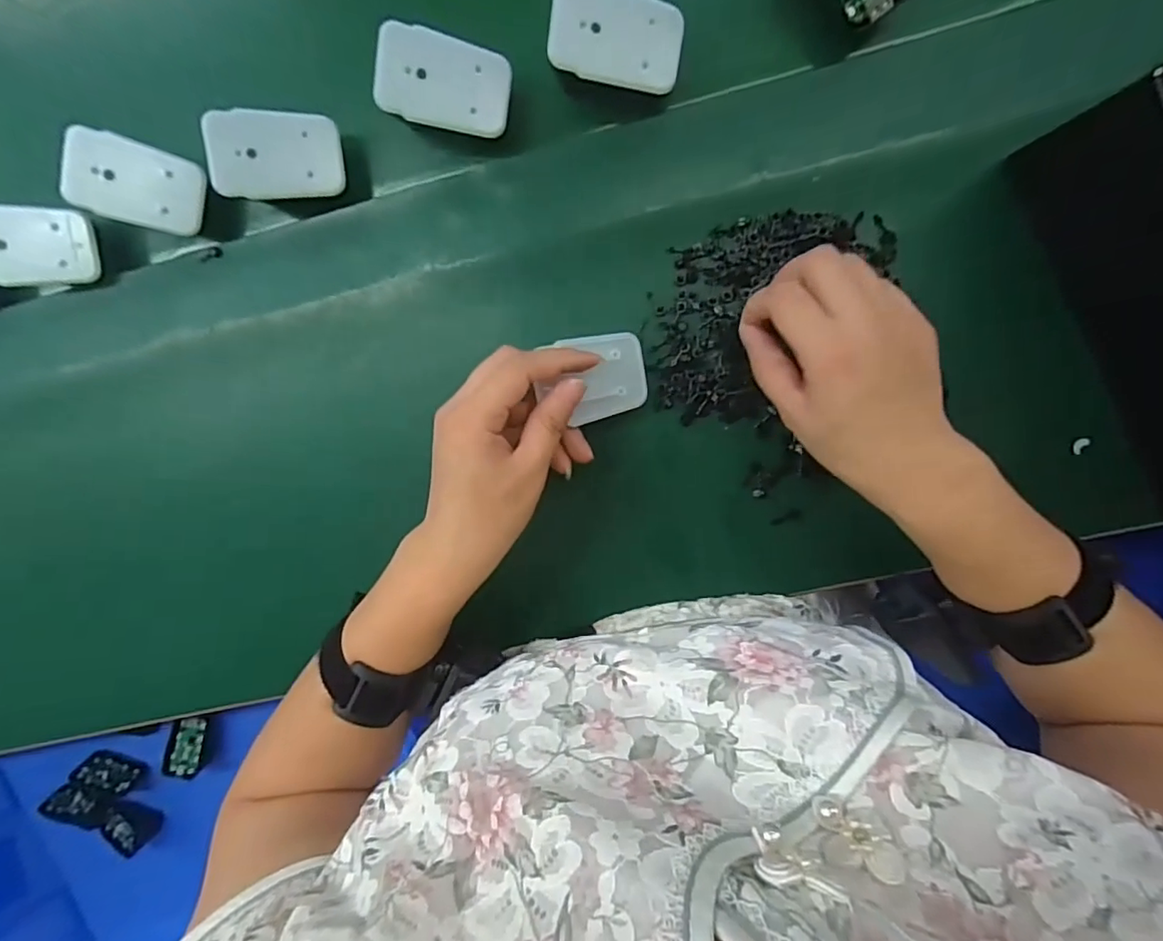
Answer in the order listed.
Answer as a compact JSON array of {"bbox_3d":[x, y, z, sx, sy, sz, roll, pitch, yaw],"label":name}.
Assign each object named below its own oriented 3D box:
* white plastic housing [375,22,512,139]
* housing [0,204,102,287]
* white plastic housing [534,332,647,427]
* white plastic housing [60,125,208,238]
[{"bbox_3d":[-0.073,-0.208,0.297,0.068,0.006,0.043,7,101,-17],"label":"white plastic housing"},{"bbox_3d":[-0.331,-0.134,0.333,0.065,0.008,0.045,-4,115,-21],"label":"housing"},{"bbox_3d":[0.007,-0.051,0.310,0.063,0.009,0.046,-14,105,-23],"label":"white plastic housing"},{"bbox_3d":[-0.256,-0.165,0.319,0.065,0.007,0.044,10,101,-25],"label":"white plastic housing"}]

